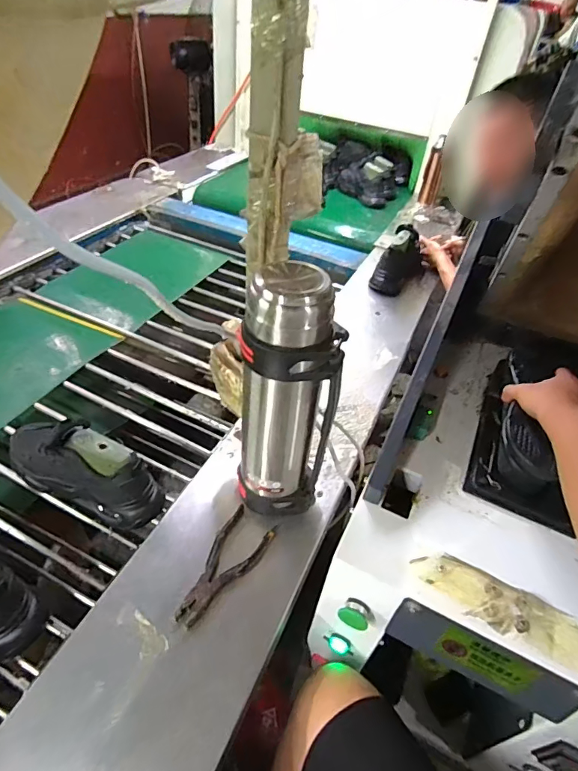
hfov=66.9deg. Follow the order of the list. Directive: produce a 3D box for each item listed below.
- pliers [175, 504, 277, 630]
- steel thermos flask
[{"bbox_3d":[-0.094,0.265,0.648,0.077,0.015,0.187,25,46,17],"label":"pliers"},{"bbox_3d":[-0.003,0.040,0.616,0.115,0.404,0.101,-23,51,-28],"label":"steel thermos flask"}]

